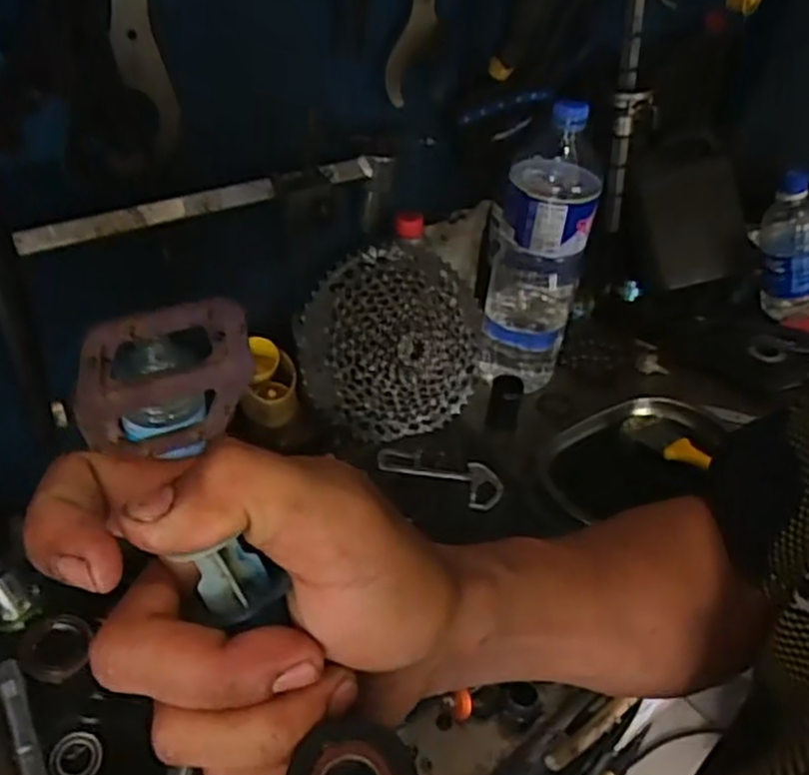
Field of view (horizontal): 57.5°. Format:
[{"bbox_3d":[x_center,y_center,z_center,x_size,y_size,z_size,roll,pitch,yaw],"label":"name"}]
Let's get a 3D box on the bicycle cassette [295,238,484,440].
[{"bbox_3d":[-0.005,-0.044,0.735,0.197,0.192,0.051,-19,11,-19],"label":"bicycle cassette"}]

